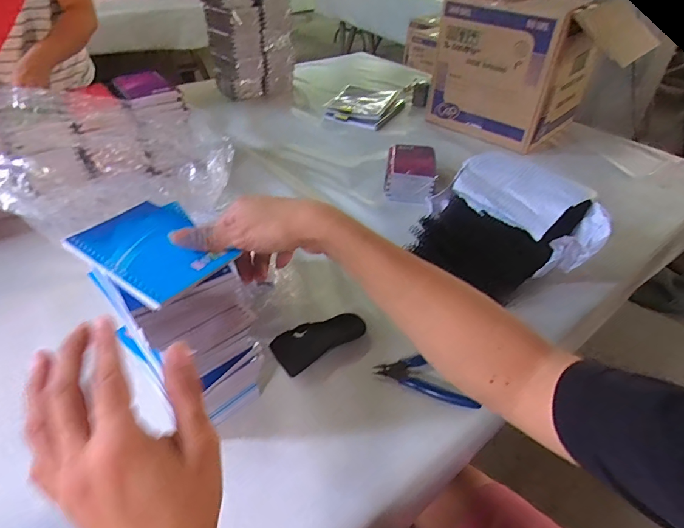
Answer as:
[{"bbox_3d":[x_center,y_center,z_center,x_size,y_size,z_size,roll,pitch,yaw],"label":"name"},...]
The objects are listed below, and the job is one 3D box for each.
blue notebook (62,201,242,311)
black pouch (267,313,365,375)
[{"bbox_3d":[-0.160,-0.014,0.349,0.133,0.009,0.083,28,47,26],"label":"blue notebook"},{"bbox_3d":[-0.031,0.092,0.535,0.113,0.028,0.057,-25,48,-27],"label":"black pouch"}]

